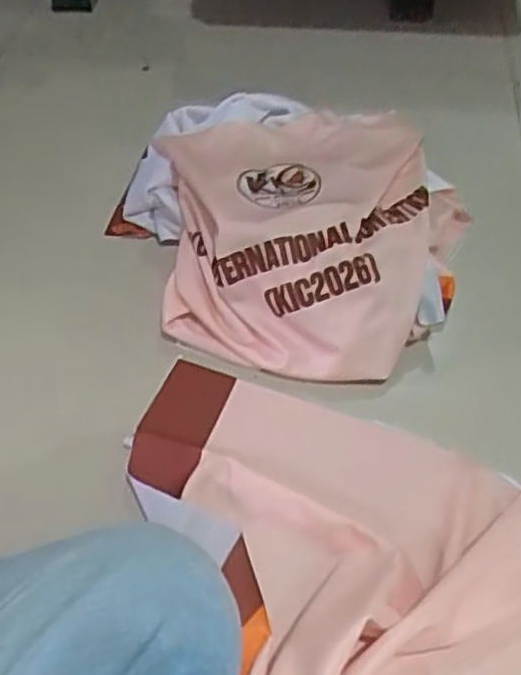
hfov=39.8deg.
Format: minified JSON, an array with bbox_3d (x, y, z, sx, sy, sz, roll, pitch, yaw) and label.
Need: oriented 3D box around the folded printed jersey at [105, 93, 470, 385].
[{"bbox_3d":[0.023,-0.123,0.630,0.295,0.076,0.313,14,53,12],"label":"folded printed jersey"}]

